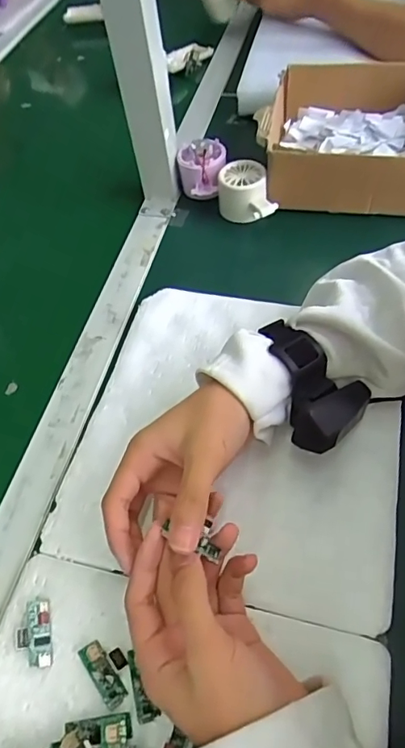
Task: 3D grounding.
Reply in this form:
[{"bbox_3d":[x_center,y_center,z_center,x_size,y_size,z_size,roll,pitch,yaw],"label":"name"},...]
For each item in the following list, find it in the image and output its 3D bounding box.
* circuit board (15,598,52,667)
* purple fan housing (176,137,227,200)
[{"bbox_3d":[-0.110,0.169,0.326,0.021,0.011,0.040,-10,54,-3],"label":"circuit board"},{"bbox_3d":[0.001,-0.242,0.591,0.058,0.050,0.068,1,55,4],"label":"purple fan housing"}]

